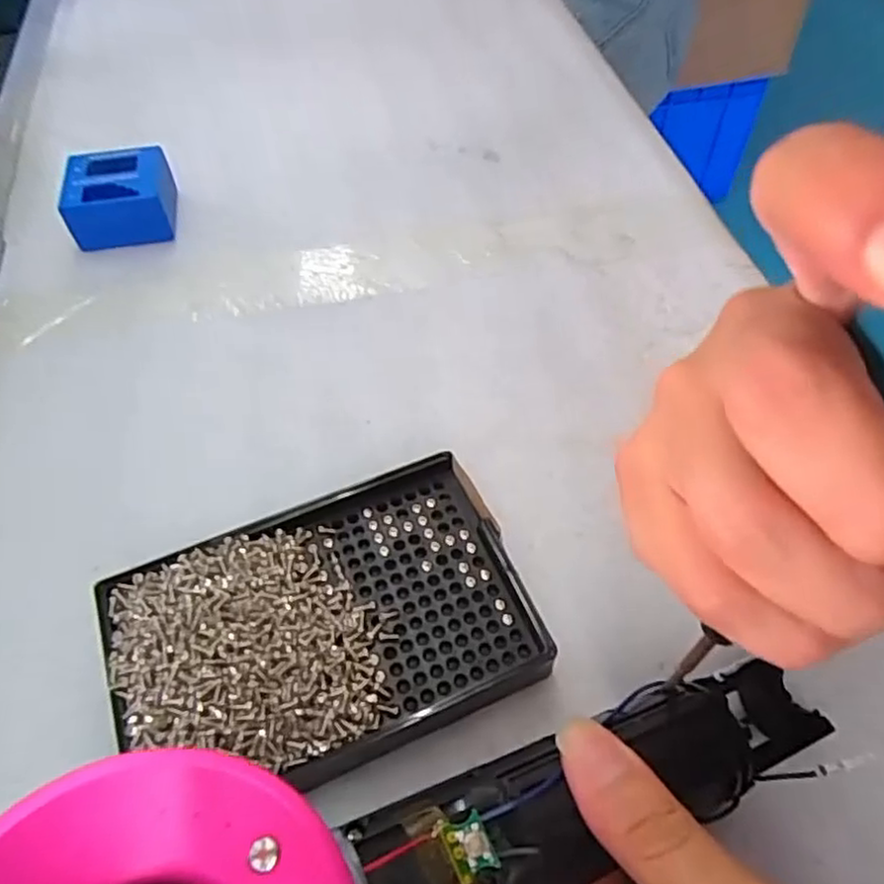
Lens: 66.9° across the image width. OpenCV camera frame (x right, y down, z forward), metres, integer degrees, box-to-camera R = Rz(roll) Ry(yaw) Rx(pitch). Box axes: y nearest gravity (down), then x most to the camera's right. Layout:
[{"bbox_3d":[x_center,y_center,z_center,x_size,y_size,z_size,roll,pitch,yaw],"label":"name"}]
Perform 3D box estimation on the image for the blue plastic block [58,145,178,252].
[{"bbox_3d":[-0.178,-0.137,0.376,0.056,0.030,0.051,-13,58,-9],"label":"blue plastic block"}]

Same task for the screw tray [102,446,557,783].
[{"bbox_3d":[-0.041,0.065,0.236,0.135,0.031,0.091,-20,60,-14],"label":"screw tray"}]

